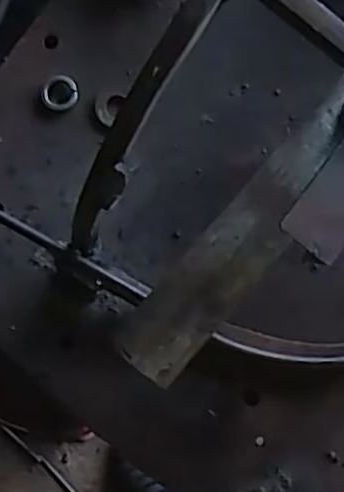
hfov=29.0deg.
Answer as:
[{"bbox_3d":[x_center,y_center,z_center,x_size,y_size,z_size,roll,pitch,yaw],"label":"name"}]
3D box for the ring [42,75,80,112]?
[{"bbox_3d":[-0.059,-0.081,0.352,0.019,0.004,0.020,1,83,-4],"label":"ring"}]

